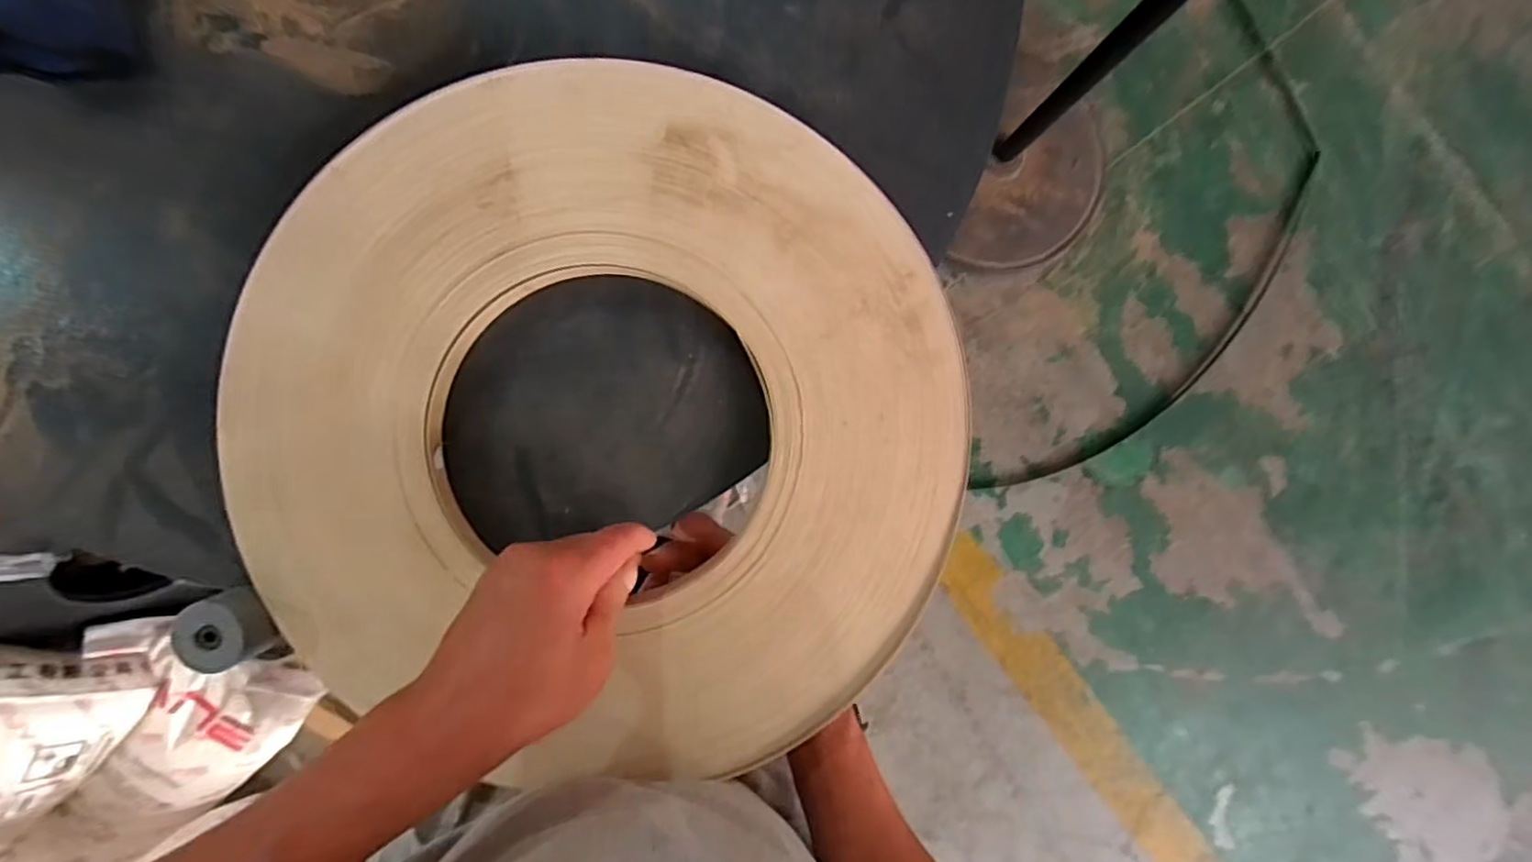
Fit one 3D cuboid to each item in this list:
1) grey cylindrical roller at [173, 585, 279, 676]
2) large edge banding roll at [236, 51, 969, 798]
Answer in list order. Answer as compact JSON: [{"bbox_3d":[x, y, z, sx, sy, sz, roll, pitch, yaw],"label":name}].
[{"bbox_3d":[-0.297,0.110,0.355,0.036,0.023,0.039,0,92,-6],"label":"grey cylindrical roller"},{"bbox_3d":[-0.092,0.000,0.369,0.401,0.034,0.395,0,92,-6],"label":"large edge banding roll"}]

